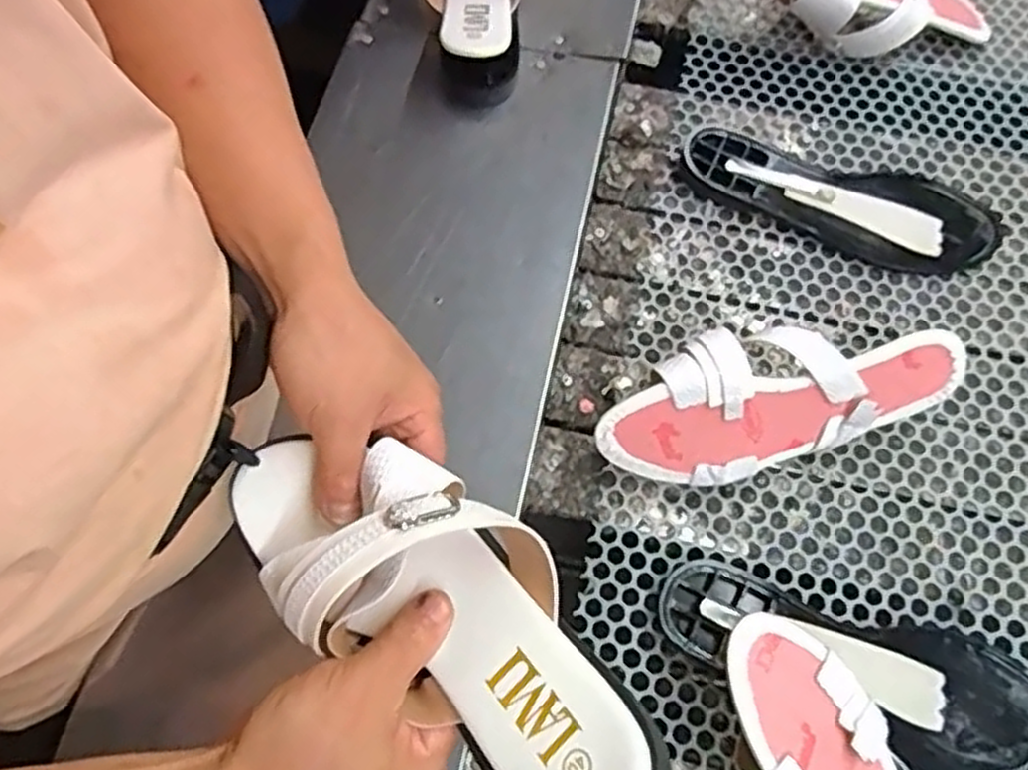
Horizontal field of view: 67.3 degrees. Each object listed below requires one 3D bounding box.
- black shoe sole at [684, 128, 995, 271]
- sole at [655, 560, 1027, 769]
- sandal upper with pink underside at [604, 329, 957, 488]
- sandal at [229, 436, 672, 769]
[{"bbox_3d":[0.260,-0.147,0.623,0.245,0.023,0.083,15,68,7],"label":"black shoe sole"},{"bbox_3d":[0.220,0.179,0.496,0.252,0.017,0.084,21,69,9],"label":"sole"},{"bbox_3d":[0.175,0.005,0.525,0.239,0.096,0.052,-13,24,0],"label":"sandal upper with pink underside"},{"bbox_3d":[-0.036,0.094,0.339,0.236,0.058,0.092,34,71,26],"label":"sandal"}]

